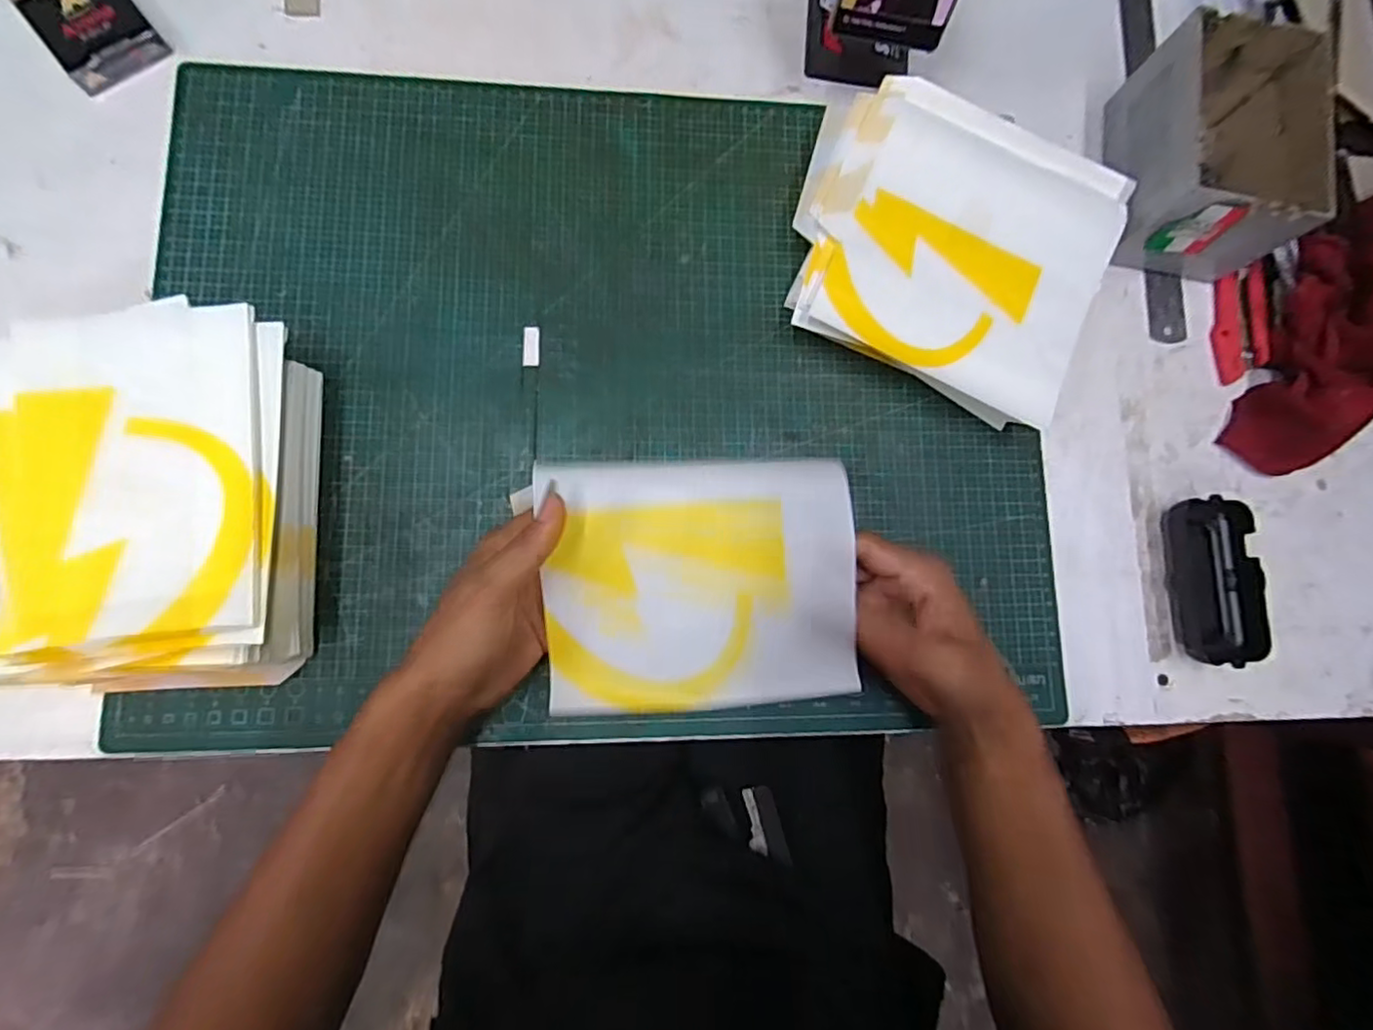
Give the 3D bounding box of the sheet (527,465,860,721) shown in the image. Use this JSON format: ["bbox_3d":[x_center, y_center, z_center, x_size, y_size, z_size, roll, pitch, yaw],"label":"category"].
[{"bbox_3d":[0.007,0.039,0.345,0.168,0.035,0.137,-3,83,-7],"label":"sheet"}]

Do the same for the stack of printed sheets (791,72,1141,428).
[{"bbox_3d":[0.186,-0.196,0.435,0.222,0.038,0.232,24,81,-3],"label":"stack of printed sheets"}]

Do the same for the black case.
[{"bbox_3d":[0.365,0.045,0.423,0.052,0.030,0.108,-3,83,-7],"label":"black case"}]

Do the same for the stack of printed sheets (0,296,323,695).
[{"bbox_3d":[-0.296,-0.005,0.343,0.154,0.073,0.207,-2,83,-7],"label":"stack of printed sheets"}]

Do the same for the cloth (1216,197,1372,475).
[{"bbox_3d":[0.489,-0.141,0.443,0.197,0.067,0.172,-17,85,-8],"label":"cloth"}]

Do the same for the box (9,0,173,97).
[{"bbox_3d":[-0.394,-0.328,0.396,0.060,0.019,0.099,-39,89,-10],"label":"box"}]

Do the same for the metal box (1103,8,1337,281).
[{"bbox_3d":[0.380,-0.265,0.443,0.111,0.082,0.157,7,82,-6],"label":"metal box"}]

